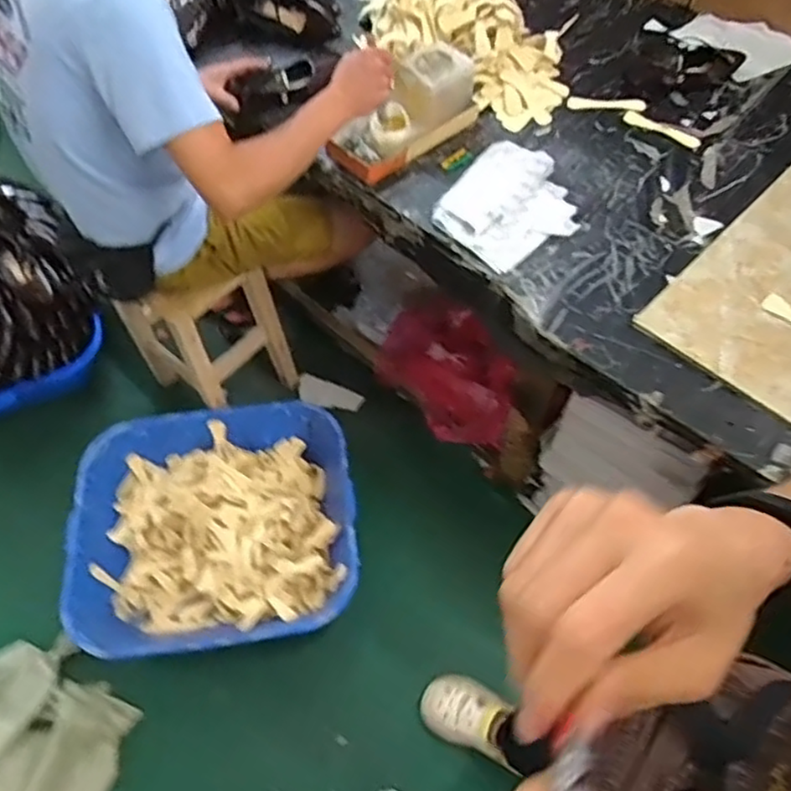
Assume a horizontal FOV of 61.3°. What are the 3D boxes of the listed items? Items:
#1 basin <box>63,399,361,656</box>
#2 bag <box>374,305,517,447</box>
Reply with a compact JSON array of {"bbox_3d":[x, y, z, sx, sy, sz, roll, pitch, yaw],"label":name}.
[{"bbox_3d":[-0.381,0.290,1.455,0.574,0.147,0.516,-9,57,-3],"label":"basin"},{"bbox_3d":[0.121,-0.060,1.506,0.213,0.149,0.352,-37,63,-20],"label":"bag"}]

